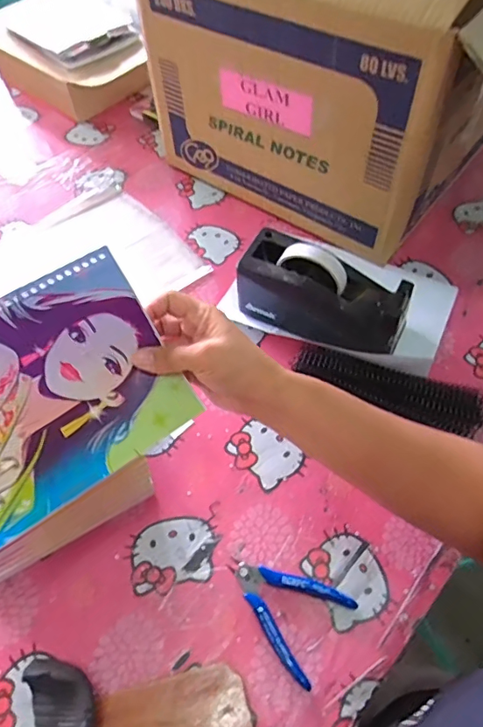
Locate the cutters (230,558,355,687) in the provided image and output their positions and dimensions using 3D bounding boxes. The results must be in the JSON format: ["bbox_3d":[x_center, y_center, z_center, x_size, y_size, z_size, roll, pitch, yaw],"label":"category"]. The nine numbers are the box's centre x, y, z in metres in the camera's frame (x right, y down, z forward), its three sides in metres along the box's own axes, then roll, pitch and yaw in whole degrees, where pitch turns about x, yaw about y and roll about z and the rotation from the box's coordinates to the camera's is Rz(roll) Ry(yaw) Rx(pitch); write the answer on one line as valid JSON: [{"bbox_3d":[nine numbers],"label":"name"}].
[{"bbox_3d":[0.036,0.230,0.462,0.114,0.013,0.084,28,64,19],"label":"cutters"}]

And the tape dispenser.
[{"bbox_3d":[0.094,-0.081,0.586,0.197,0.115,0.076,25,63,18],"label":"tape dispenser"}]

